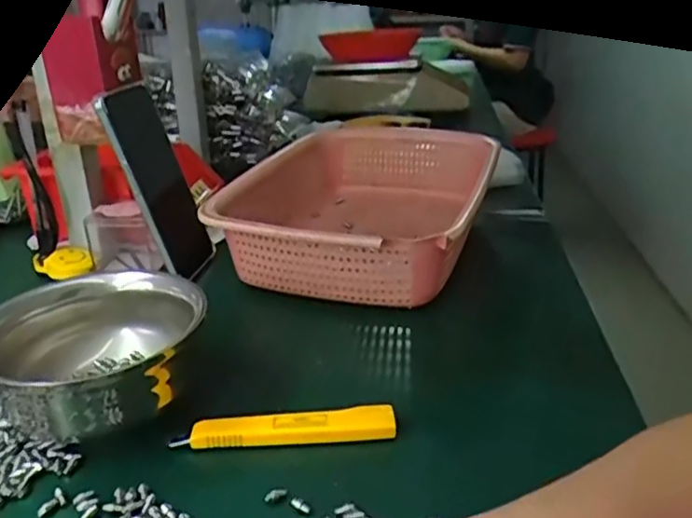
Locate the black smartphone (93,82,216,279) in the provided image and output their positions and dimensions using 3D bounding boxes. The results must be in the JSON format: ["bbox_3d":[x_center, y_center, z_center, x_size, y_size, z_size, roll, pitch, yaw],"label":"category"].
[{"bbox_3d":[-0.159,-0.063,0.528,0.015,0.163,0.074,-11,24,18],"label":"black smartphone"}]

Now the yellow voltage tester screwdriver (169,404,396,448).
[{"bbox_3d":[-0.033,0.095,0.347,0.120,0.013,0.019,-3,24,-5],"label":"yellow voltage tester screwdriver"}]

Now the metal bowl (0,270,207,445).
[{"bbox_3d":[-0.145,0.060,0.368,0.110,0.069,0.110,-1,24,0],"label":"metal bowl"}]

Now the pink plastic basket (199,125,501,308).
[{"bbox_3d":[0.016,-0.048,0.584,0.209,0.077,0.293,7,25,16],"label":"pink plastic basket"}]

